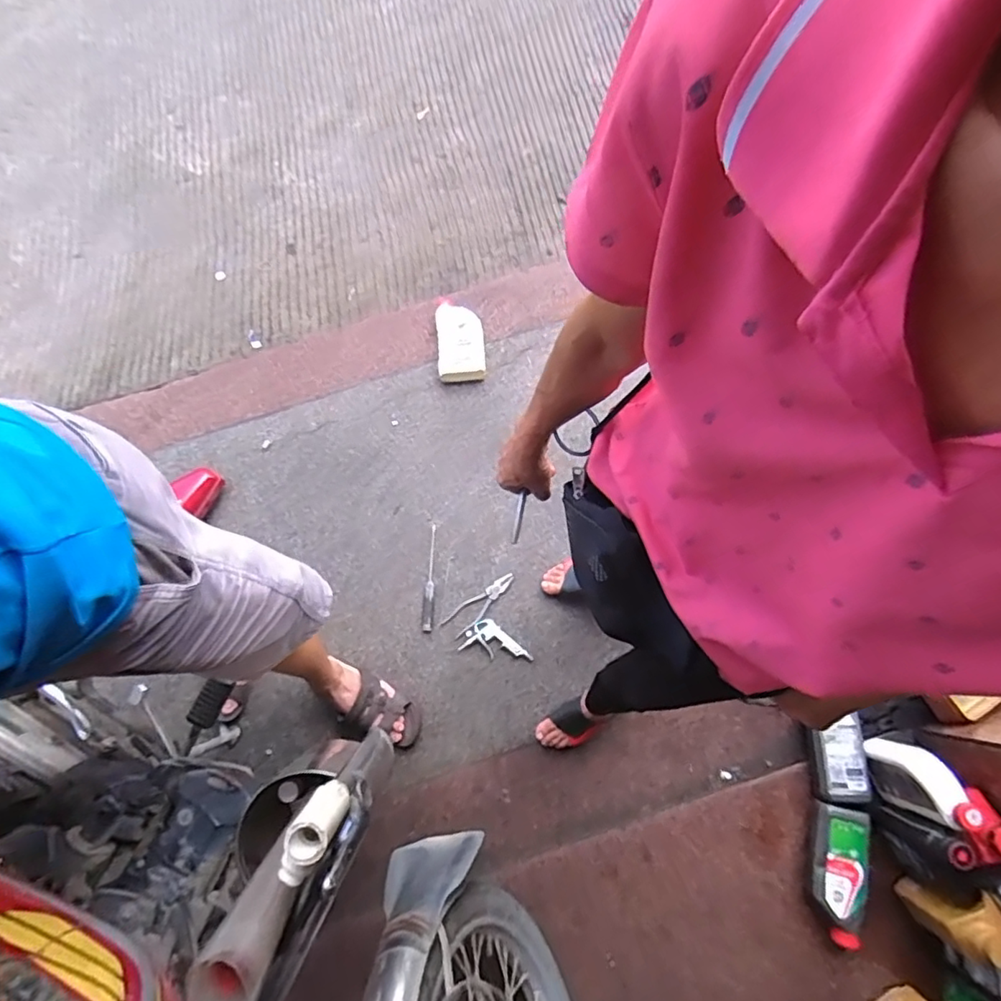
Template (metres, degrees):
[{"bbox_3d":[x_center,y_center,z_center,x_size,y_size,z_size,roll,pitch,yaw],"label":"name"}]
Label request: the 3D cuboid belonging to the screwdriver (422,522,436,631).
[{"bbox_3d":[-0.167,0.184,1.354,0.025,0.023,0.250,2,75,2],"label":"screwdriver"}]

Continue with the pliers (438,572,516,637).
[{"bbox_3d":[-0.049,0.239,1.327,0.199,0.011,0.061,-42,78,-9],"label":"pliers"}]

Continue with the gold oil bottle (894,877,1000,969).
[{"bbox_3d":[0.819,0.751,1.024,0.071,0.197,0.097,-7,74,0],"label":"gold oil bottle"}]

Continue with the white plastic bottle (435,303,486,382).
[{"bbox_3d":[-0.106,-0.425,1.513,0.122,0.069,0.215,-5,74,1],"label":"white plastic bottle"}]

